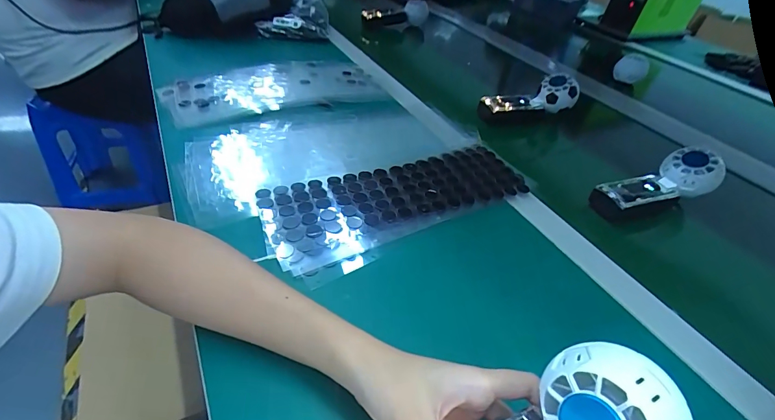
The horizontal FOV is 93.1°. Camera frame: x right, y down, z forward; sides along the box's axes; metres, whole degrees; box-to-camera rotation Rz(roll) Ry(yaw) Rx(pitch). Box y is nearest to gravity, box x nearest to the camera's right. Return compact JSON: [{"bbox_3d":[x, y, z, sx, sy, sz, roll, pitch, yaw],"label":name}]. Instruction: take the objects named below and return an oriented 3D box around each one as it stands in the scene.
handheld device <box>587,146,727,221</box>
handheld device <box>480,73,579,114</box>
[{"bbox_3d":[0.327,-0.032,0.444,0.150,0.056,0.051,-10,46,-19],"label":"handheld device"},{"bbox_3d":[0.229,-0.186,0.588,0.152,0.051,0.040,-9,44,-14],"label":"handheld device"}]

